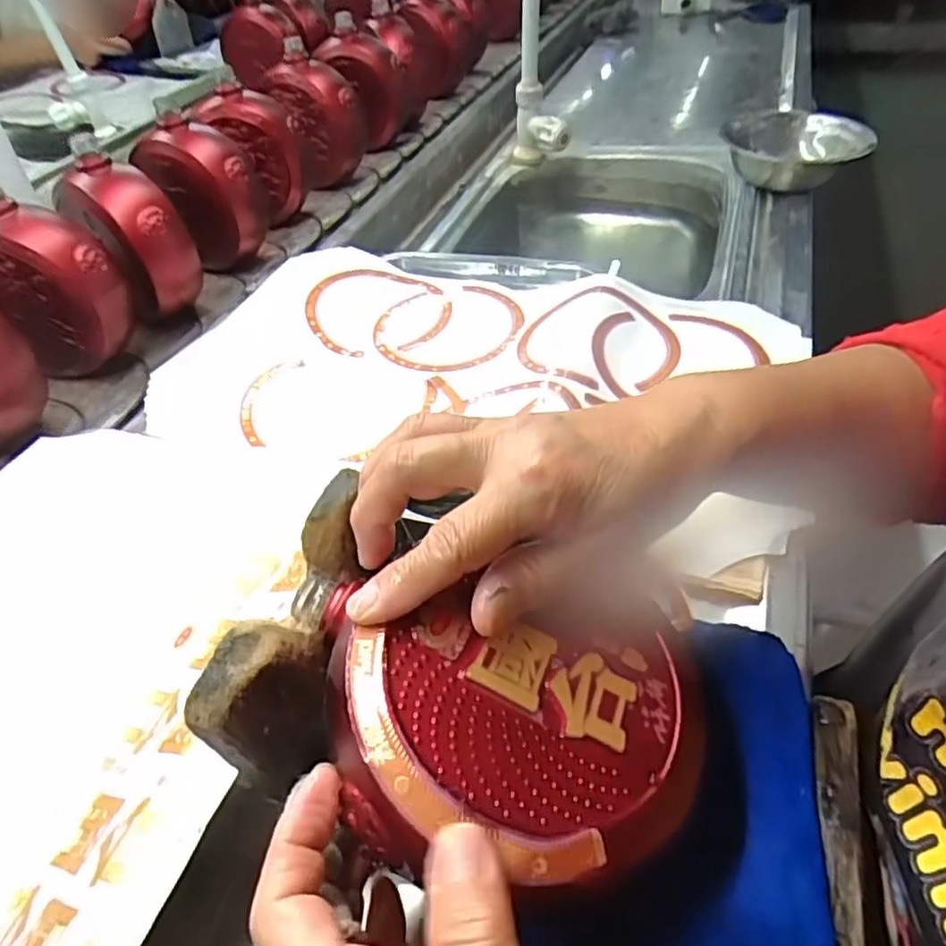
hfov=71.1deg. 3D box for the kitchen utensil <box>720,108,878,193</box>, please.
[{"bbox_3d":[0.374,-0.375,0.765,0.145,0.047,0.169,23,51,26],"label":"kitchen utensil"}]

